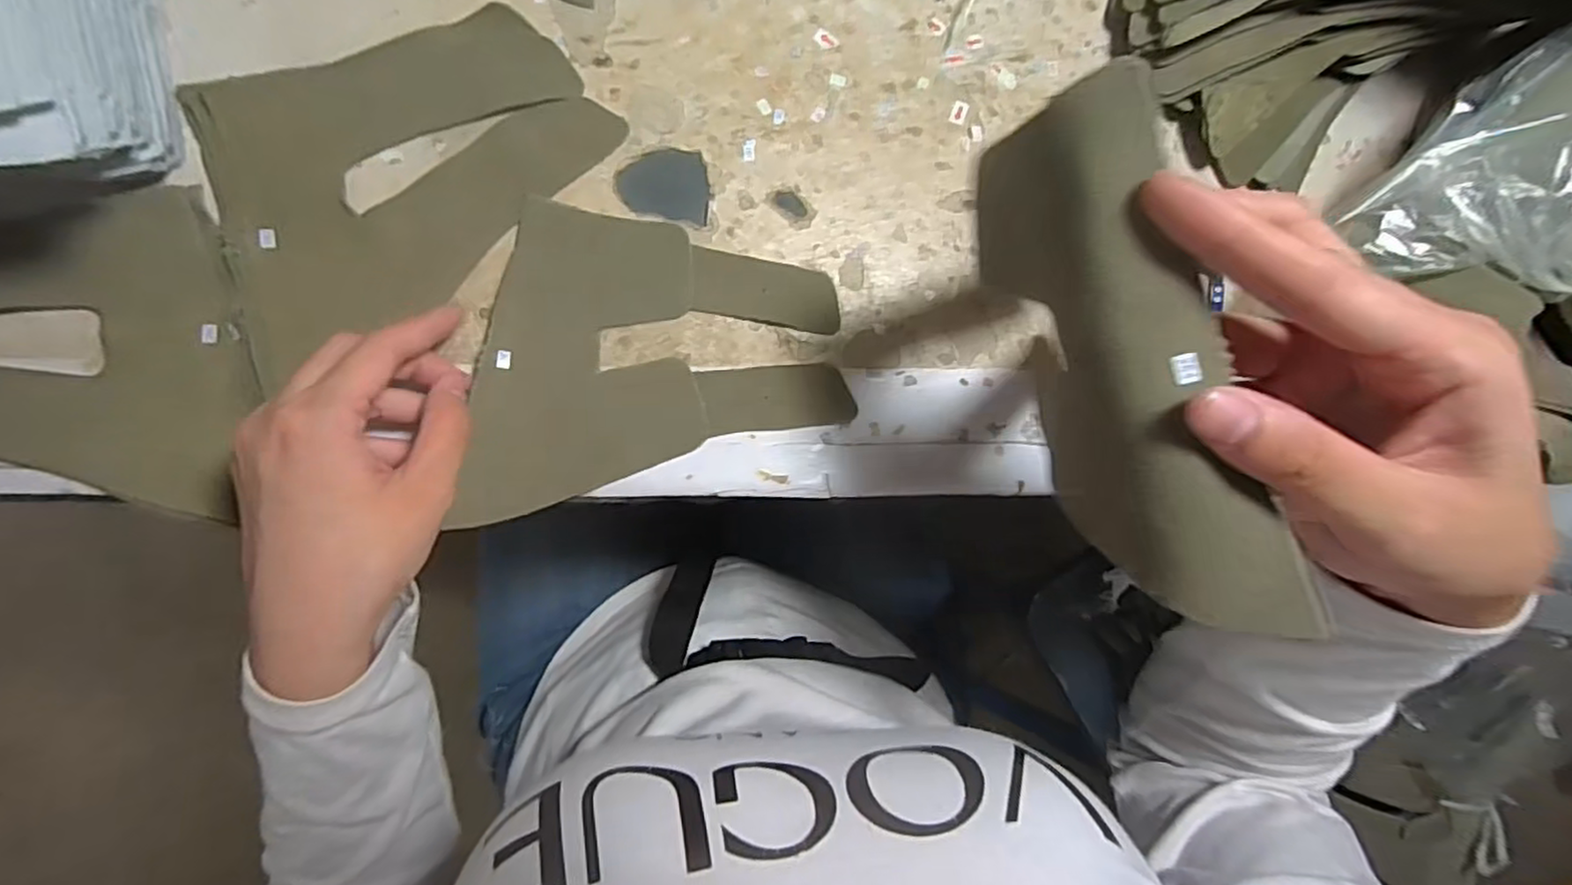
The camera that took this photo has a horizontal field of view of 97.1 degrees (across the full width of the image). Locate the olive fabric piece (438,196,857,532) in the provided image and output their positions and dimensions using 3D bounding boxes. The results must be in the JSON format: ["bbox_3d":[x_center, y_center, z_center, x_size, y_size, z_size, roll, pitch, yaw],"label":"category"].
[{"bbox_3d":[-0.061,-0.047,0.314,0.173,0.015,0.127,-11,91,-8],"label":"olive fabric piece"}]

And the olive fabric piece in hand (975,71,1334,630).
[{"bbox_3d":[0.090,-0.020,0.193,0.034,0.050,0.142,-20,93,-8],"label":"olive fabric piece in hand"}]

